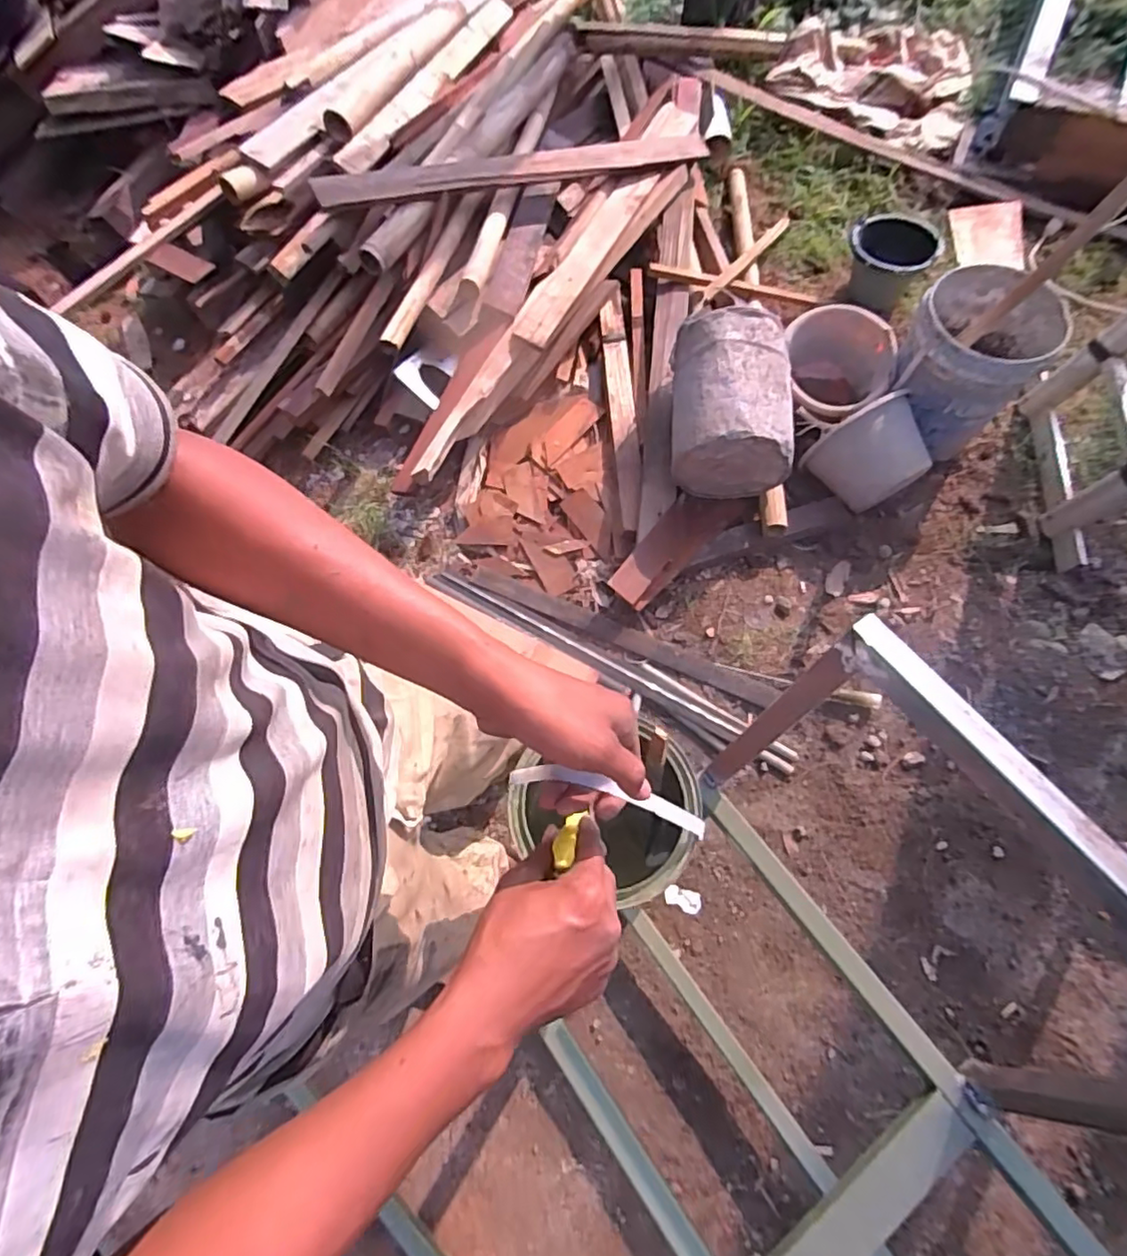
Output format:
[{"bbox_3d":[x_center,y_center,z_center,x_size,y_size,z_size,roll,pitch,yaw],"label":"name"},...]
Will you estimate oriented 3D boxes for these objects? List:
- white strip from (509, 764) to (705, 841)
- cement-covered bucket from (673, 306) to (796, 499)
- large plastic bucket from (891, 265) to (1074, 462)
[{"bbox_3d":[0.034,0.130,0.472,0.167,0.097,0.014,14,70,7],"label":"white strip"},{"bbox_3d":[0.391,-0.512,1.433,0.266,0.287,0.323,2,69,6],"label":"cement-covered bucket"},{"bbox_3d":[0.954,-0.624,1.460,0.295,0.306,0.311,34,75,16],"label":"large plastic bucket"}]

